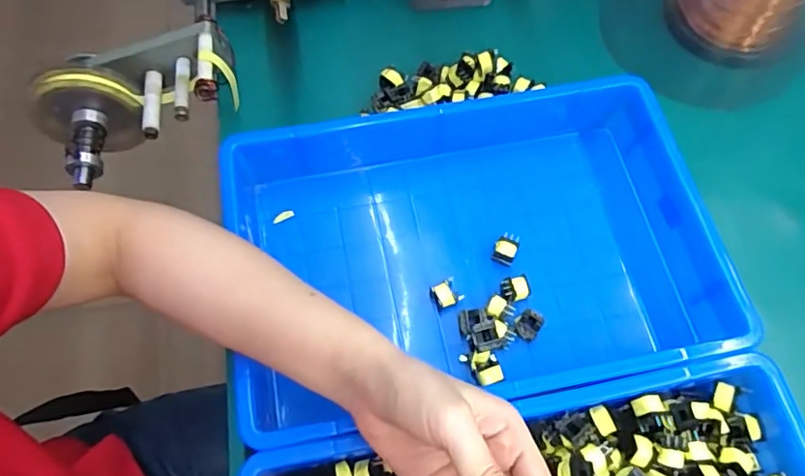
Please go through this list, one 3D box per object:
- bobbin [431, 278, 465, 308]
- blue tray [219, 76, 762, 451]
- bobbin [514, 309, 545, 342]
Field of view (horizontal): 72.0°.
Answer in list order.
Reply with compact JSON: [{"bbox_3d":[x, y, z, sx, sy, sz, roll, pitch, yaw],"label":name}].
[{"bbox_3d":[0.036,0.046,0.452,0.022,0.016,0.019,-31,69,-13],"label":"bobbin"},{"bbox_3d":[0.055,0.005,0.457,0.371,0.072,0.256,-10,66,-4],"label":"blue tray"},{"bbox_3d":[0.100,0.070,0.443,0.020,0.018,0.021,30,69,13],"label":"bobbin"}]

